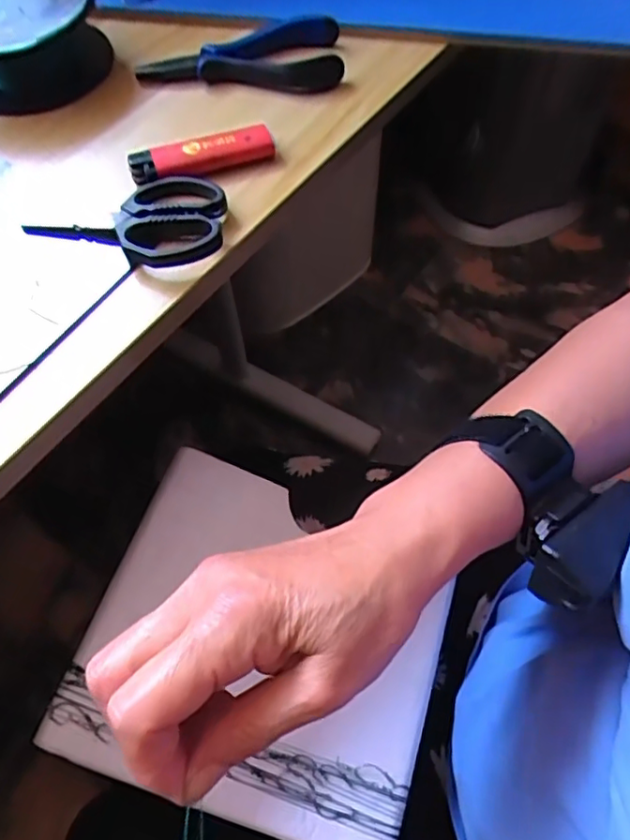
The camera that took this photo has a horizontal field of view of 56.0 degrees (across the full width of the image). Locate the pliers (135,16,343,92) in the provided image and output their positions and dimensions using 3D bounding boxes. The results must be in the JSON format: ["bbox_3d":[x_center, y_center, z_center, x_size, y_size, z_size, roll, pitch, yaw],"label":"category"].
[{"bbox_3d":[-0.045,-0.228,0.362,0.120,0.025,0.048,1,60,3],"label":"pliers"}]

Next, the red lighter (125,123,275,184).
[{"bbox_3d":[-0.060,-0.141,0.316,0.076,0.009,0.024,-18,61,-8],"label":"red lighter"}]

